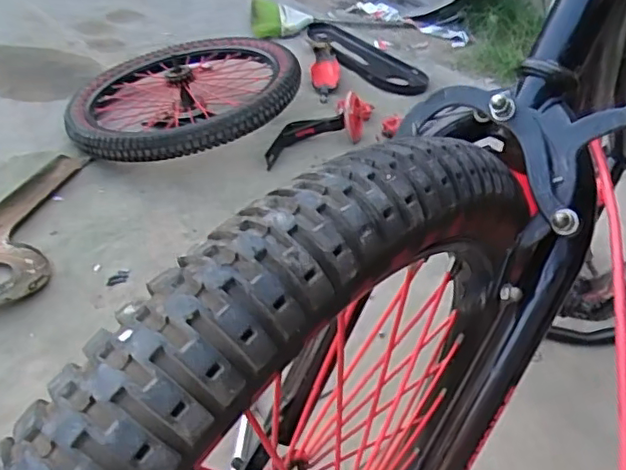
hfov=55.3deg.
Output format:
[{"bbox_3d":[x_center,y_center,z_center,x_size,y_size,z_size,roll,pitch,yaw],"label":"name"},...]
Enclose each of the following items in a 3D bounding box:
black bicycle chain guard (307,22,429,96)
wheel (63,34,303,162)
[{"bbox_3d":[0.145,-0.538,1.773,0.226,0.030,0.546,-9,40,-21],"label":"black bicycle chain guard"},{"bbox_3d":[-0.282,-0.295,1.285,0.455,0.084,0.470,-8,37,6],"label":"wheel"}]

